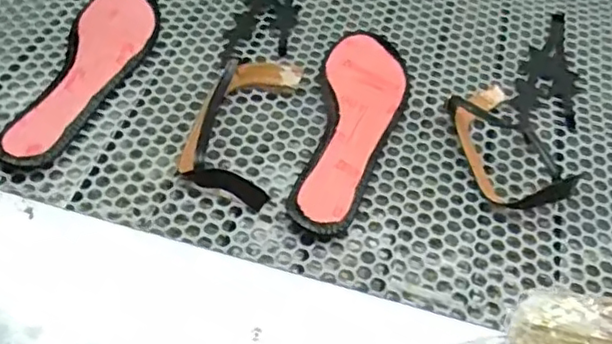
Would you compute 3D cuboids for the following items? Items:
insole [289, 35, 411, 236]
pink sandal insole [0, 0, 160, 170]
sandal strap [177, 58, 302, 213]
[{"bbox_3d":[0.046,-0.045,0.595,0.079,0.016,0.250,13,52,6],"label":"insole"},{"bbox_3d":[-0.211,-0.101,0.615,0.078,0.016,0.256,13,52,6],"label":"pink sandal insole"},{"bbox_3d":[-0.060,-0.046,0.579,0.083,0.029,0.178,10,51,3],"label":"sandal strap"}]

